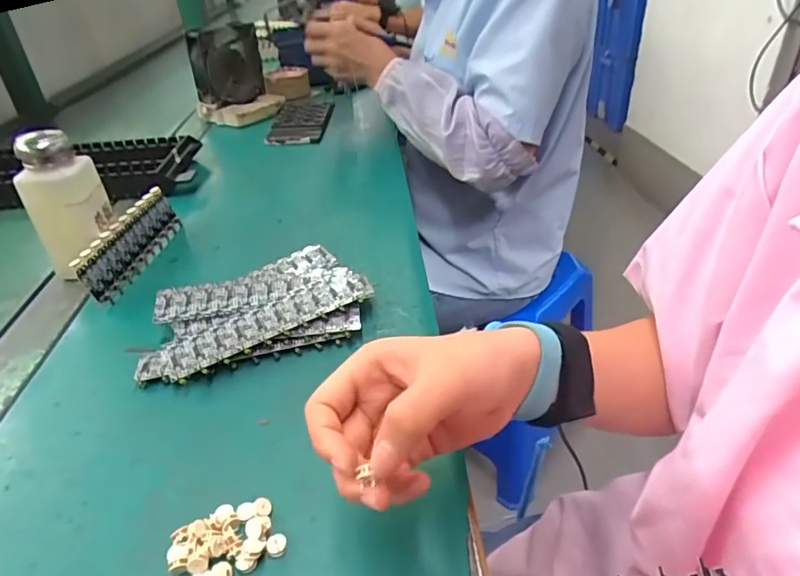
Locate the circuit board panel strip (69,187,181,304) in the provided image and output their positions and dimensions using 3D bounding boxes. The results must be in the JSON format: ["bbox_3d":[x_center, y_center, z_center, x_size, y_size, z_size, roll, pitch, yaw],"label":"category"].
[{"bbox_3d":[-0.254,-0.042,0.481,0.015,0.052,0.139,-1,35,8],"label":"circuit board panel strip"}]

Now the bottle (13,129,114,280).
[{"bbox_3d":[-0.297,-0.070,0.450,0.055,0.129,0.050,-11,35,-7],"label":"bottle"}]

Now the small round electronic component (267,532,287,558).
[{"bbox_3d":[-0.064,0.133,0.261,0.010,0.005,0.012,-2,36,7],"label":"small round electronic component"}]

